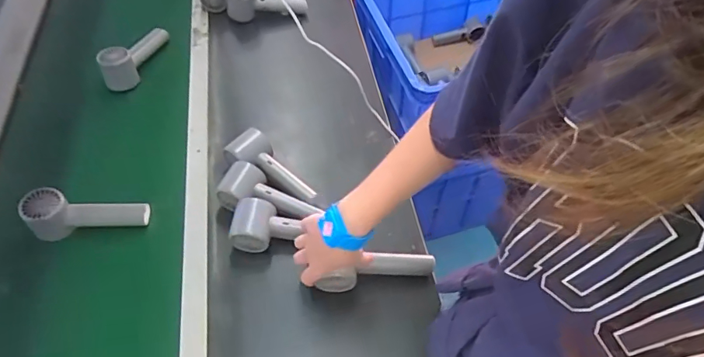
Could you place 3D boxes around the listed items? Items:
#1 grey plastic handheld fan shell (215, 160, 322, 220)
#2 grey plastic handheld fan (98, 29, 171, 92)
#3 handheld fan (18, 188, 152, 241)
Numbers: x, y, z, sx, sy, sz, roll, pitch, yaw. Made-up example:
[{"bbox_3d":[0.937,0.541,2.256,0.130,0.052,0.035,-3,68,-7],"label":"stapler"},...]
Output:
[{"bbox_3d":[-0.120,0.034,0.677,0.141,0.053,0.066,26,58,18],"label":"grey plastic handheld fan shell"},{"bbox_3d":[-0.397,-0.232,0.857,0.046,0.063,0.161,12,55,9],"label":"grey plastic handheld fan"},{"bbox_3d":[-0.369,0.050,0.664,0.154,0.042,0.054,1,52,-19],"label":"handheld fan"}]

